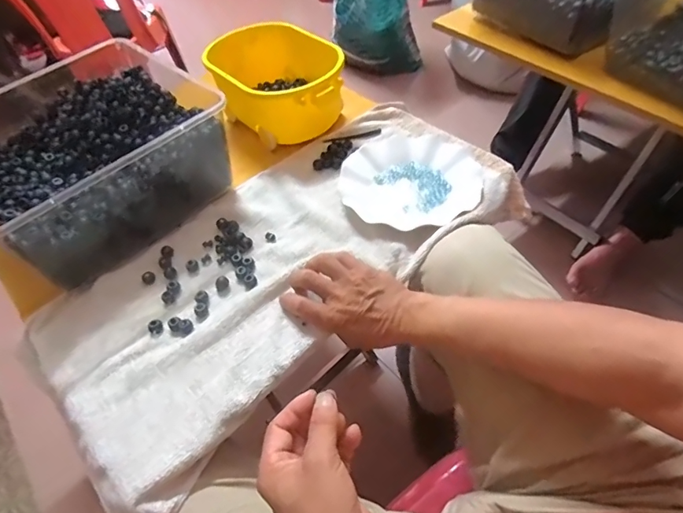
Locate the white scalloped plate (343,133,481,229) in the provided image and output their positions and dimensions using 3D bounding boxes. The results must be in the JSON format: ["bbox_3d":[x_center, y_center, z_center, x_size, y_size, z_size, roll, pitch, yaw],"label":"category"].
[{"bbox_3d":[0.094,-0.105,0.618,0.184,0.022,0.179,-2,47,3],"label":"white scalloped plate"}]

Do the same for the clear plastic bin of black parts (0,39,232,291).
[{"bbox_3d":[-0.336,-0.129,0.618,0.268,0.144,0.298,-38,55,-26],"label":"clear plastic bin of black parts"}]

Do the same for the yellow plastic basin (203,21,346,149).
[{"bbox_3d":[-0.100,-0.268,0.718,0.168,0.100,0.245,-30,52,-21],"label":"yellow plastic basin"}]

